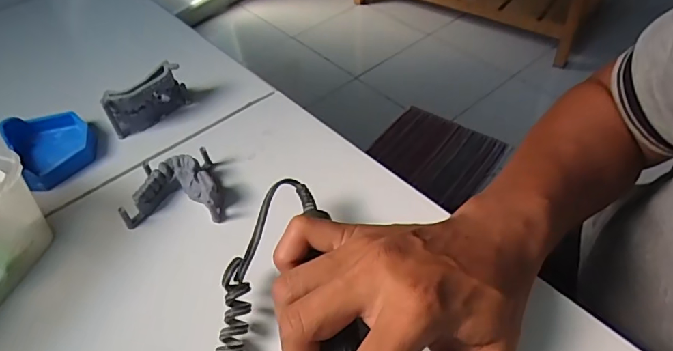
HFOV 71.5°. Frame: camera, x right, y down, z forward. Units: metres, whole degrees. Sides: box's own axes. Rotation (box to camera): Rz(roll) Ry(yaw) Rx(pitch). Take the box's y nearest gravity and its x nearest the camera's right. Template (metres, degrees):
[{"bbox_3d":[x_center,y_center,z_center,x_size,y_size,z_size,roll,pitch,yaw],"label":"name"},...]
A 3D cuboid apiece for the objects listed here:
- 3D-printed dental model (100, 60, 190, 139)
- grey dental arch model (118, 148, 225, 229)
[{"bbox_3d":[-0.168,-0.067,0.419,0.071,0.047,0.017,-37,55,-26],"label":"3D-printed dental model"},{"bbox_3d":[-0.120,0.007,0.356,0.068,0.024,0.058,-3,47,1],"label":"grey dental arch model"}]

